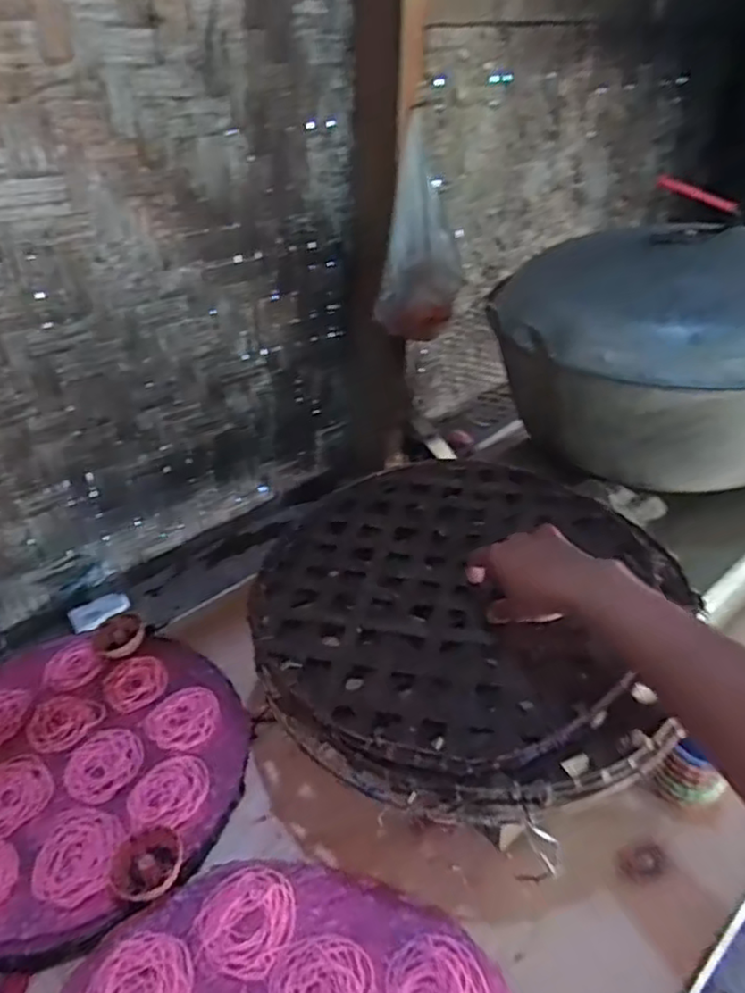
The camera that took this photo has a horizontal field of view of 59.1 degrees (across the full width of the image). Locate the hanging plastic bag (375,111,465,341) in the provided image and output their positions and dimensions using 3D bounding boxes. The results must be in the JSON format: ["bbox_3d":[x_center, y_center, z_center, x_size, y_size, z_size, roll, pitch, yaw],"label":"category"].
[{"bbox_3d":[0.072,-0.374,0.975,0.090,0.272,0.138,13,38,21],"label":"hanging plastic bag"}]

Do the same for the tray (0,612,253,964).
[{"bbox_3d":[-0.310,0.260,0.662,0.339,0.024,0.357,-2,35,1],"label":"tray"}]

